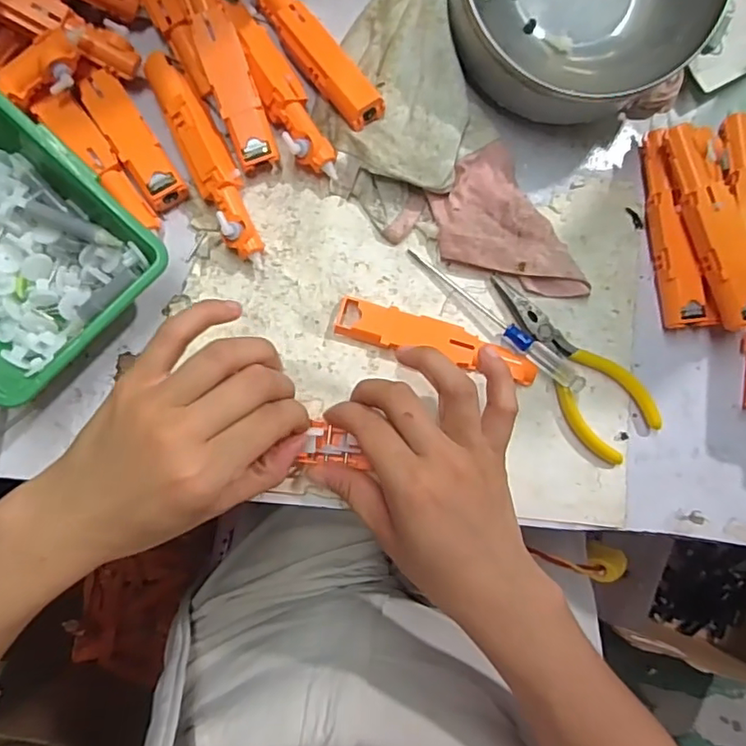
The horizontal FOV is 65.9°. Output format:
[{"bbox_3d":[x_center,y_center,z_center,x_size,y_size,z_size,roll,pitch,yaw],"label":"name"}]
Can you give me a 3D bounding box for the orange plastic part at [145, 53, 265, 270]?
[{"bbox_3d":[-0.092,-0.119,0.327,0.023,0.025,0.121,-25,87,-6],"label":"orange plastic part"}]

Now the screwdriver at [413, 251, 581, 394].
[{"bbox_3d":[0.072,-0.032,0.336,0.124,0.016,0.013,40,83,0],"label":"screwdriver"}]

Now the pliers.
[{"bbox_3d":[0.117,-0.008,0.341,0.046,0.007,0.126,-36,88,-7],"label":"pliers"}]

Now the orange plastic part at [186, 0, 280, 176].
[{"bbox_3d":[-0.084,-0.176,0.322,0.023,0.017,0.123,-20,102,-6],"label":"orange plastic part"}]

